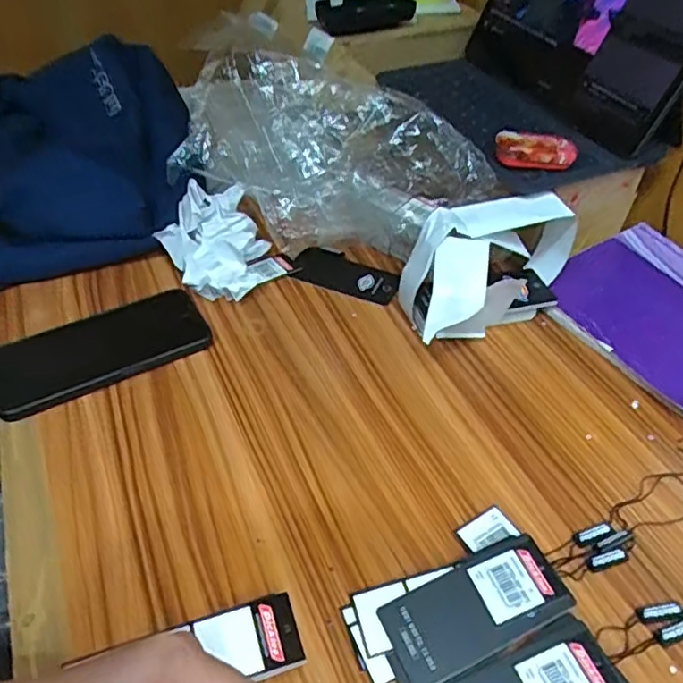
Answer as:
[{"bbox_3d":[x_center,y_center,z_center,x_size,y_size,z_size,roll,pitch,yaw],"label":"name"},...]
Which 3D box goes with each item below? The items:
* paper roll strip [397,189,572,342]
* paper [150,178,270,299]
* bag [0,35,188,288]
[{"bbox_3d":[0.125,-0.057,0.522,0.167,0.100,0.087,-18,47,-19],"label":"paper roll strip"},{"bbox_3d":[-0.123,-0.095,0.582,0.093,0.056,0.134,1,43,-1],"label":"paper"},{"bbox_3d":[-0.388,-0.187,0.633,0.423,0.105,0.294,-7,44,-9],"label":"bag"}]

